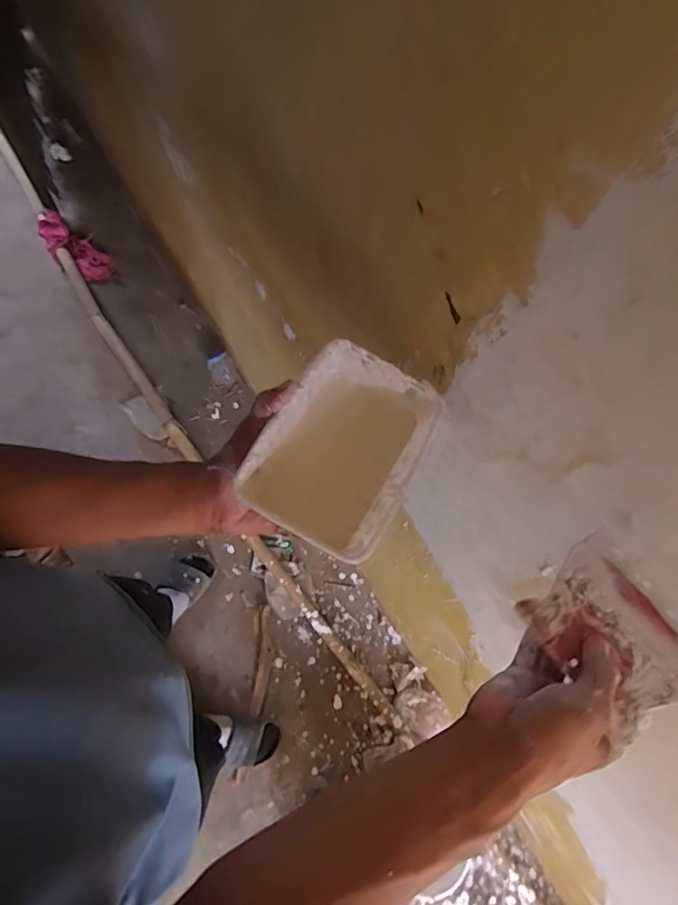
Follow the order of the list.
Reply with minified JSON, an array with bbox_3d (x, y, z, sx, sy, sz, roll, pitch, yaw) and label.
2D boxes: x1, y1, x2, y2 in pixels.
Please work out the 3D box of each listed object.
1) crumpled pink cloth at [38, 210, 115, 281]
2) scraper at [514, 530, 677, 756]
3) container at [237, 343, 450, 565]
[{"bbox_3d":[-0.830,-0.629,1.589,0.248,0.078,0.109,39,67,-27],"label":"crumpled pink cloth"},{"bbox_3d":[0.200,0.131,0.371,0.096,0.008,0.119,-27,64,-19],"label":"scraper"},{"bbox_3d":[0.006,0.006,0.457,0.120,0.098,0.166,26,70,8],"label":"container"}]

